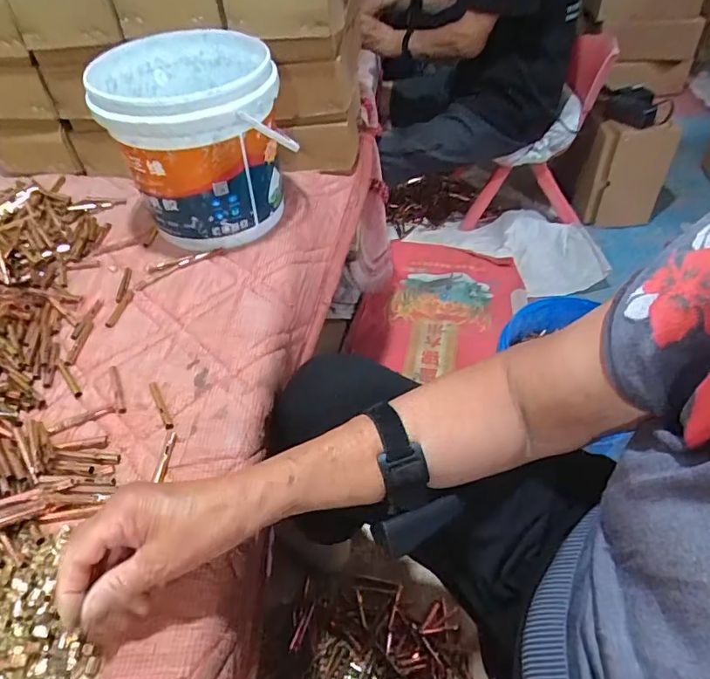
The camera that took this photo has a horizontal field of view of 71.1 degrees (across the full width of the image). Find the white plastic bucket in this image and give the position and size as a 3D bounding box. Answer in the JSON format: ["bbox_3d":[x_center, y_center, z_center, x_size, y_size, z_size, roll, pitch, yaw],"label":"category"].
[{"bbox_3d":[-0.199,-0.246,0.638,0.201,0.203,0.206,-18,49,-16],"label":"white plastic bucket"}]

